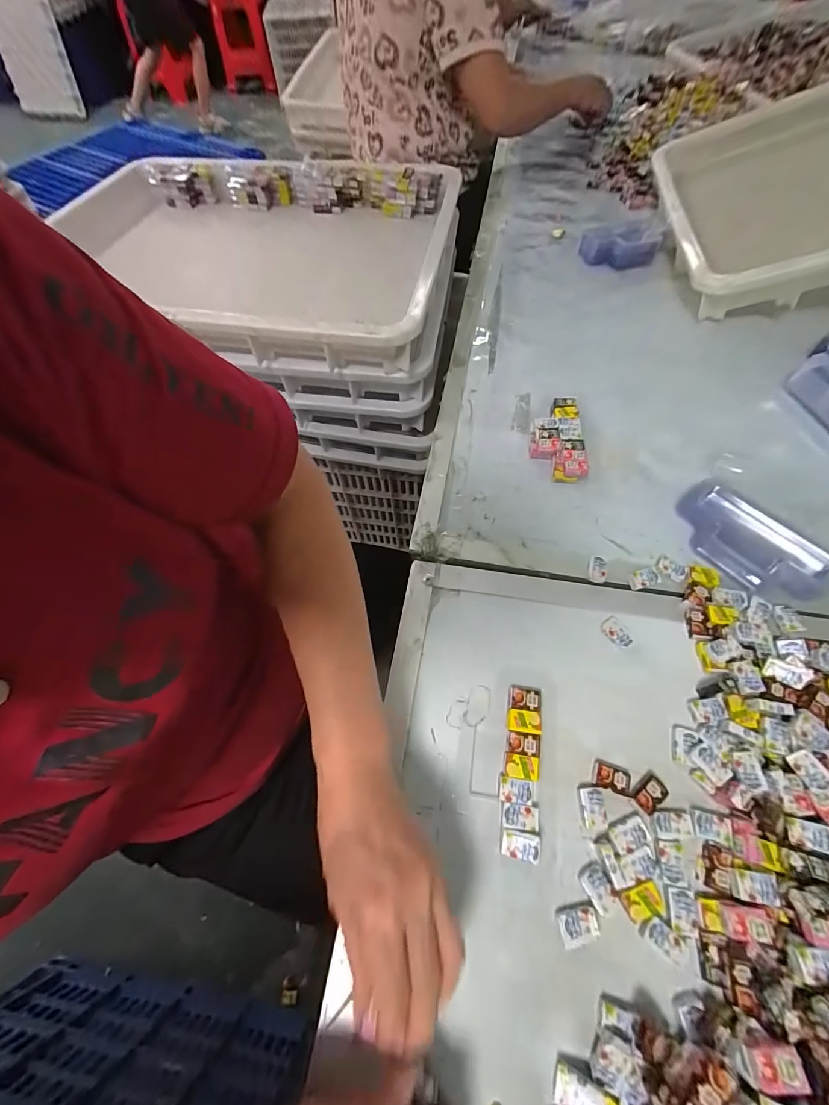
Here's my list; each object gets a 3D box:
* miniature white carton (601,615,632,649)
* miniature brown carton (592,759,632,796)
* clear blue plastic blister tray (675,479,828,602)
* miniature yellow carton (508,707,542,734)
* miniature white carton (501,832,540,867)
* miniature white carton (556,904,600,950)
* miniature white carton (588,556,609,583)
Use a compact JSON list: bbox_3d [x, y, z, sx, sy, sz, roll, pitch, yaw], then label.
[{"bbox_3d":[0.182,0.072,0.352,0.019,0.004,0.027,-31,65,-14],"label":"miniature white carton"},{"bbox_3d":[0.153,0.174,0.303,0.026,0.006,0.019,16,63,10],"label":"miniature brown carton"},{"bbox_3d":[0.323,-0.008,0.381,0.070,0.029,0.139,-38,67,-17],"label":"clear blue plastic blister tray"},{"bbox_3d":[0.091,0.139,0.323,0.029,0.008,0.017,6,62,5],"label":"miniature yellow carton"},{"bbox_3d":[0.076,0.211,0.283,0.025,0.015,0.017,7,62,5],"label":"miniature white carton"},{"bbox_3d":[0.110,0.251,0.265,0.026,0.006,0.018,-11,62,-4],"label":"miniature white carton"},{"bbox_3d":[0.178,0.017,0.382,0.018,0.010,0.024,12,62,8],"label":"miniature white carton"}]

